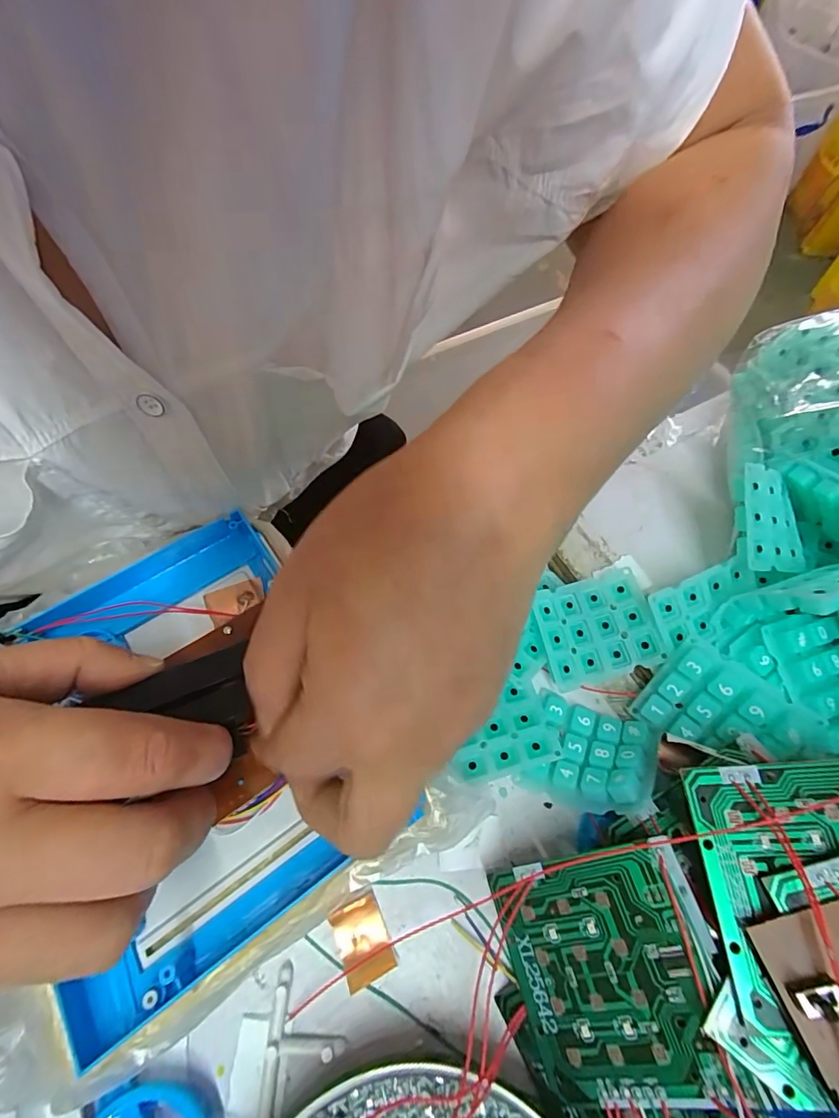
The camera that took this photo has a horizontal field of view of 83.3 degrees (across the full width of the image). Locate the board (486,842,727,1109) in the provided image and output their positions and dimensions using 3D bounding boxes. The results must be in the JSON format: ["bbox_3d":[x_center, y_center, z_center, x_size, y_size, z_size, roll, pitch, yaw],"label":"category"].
[{"bbox_3d":[0.064,0.149,0.170,0.067,0.004,0.071,-28,64,23],"label":"board"}]

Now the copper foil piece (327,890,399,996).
[{"bbox_3d":[-0.024,0.157,0.194,0.020,0.004,0.028,-22,65,-12],"label":"copper foil piece"}]

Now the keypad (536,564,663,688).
[{"bbox_3d":[0.089,0.035,0.241,0.054,0.007,0.050,-17,65,5],"label":"keypad"}]

